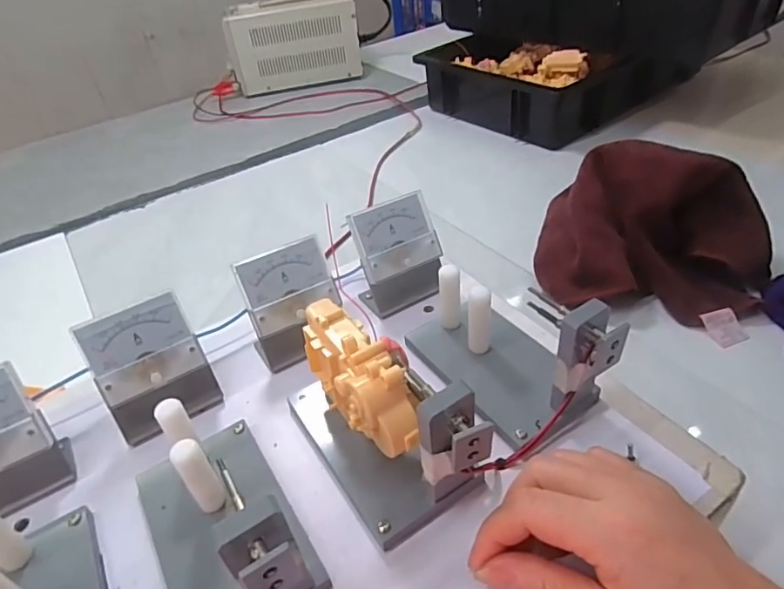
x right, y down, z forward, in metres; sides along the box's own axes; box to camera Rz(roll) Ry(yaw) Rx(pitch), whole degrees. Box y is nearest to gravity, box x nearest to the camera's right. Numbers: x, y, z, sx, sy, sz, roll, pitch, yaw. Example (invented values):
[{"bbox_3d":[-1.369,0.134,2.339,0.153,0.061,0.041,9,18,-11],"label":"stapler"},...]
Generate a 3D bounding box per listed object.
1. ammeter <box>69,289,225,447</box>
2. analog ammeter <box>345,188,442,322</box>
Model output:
[{"bbox_3d":[-0.154,0.048,0.335,0.065,0.072,0.042,-25,43,-22],"label":"ammeter"},{"bbox_3d":[0.005,-0.030,0.405,0.066,0.074,0.046,-19,42,-15],"label":"analog ammeter"}]

